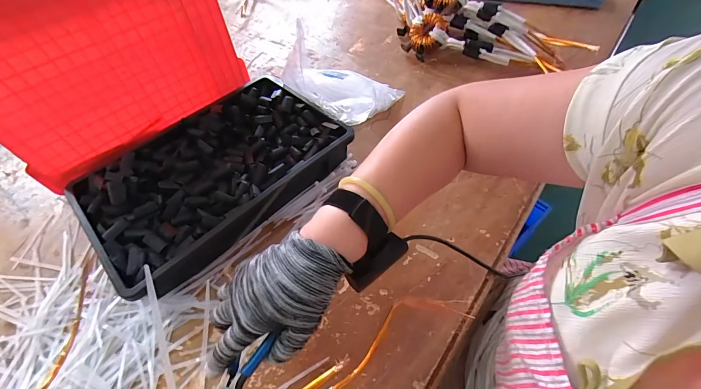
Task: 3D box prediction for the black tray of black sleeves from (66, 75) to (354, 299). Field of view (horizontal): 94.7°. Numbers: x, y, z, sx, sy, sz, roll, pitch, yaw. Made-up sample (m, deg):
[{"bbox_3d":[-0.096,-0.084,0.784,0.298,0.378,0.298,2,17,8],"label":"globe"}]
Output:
[{"bbox_3d":[-0.226,-0.054,0.520,0.358,0.073,0.289,-40,59,-22],"label":"black tray of black sleeves"}]

